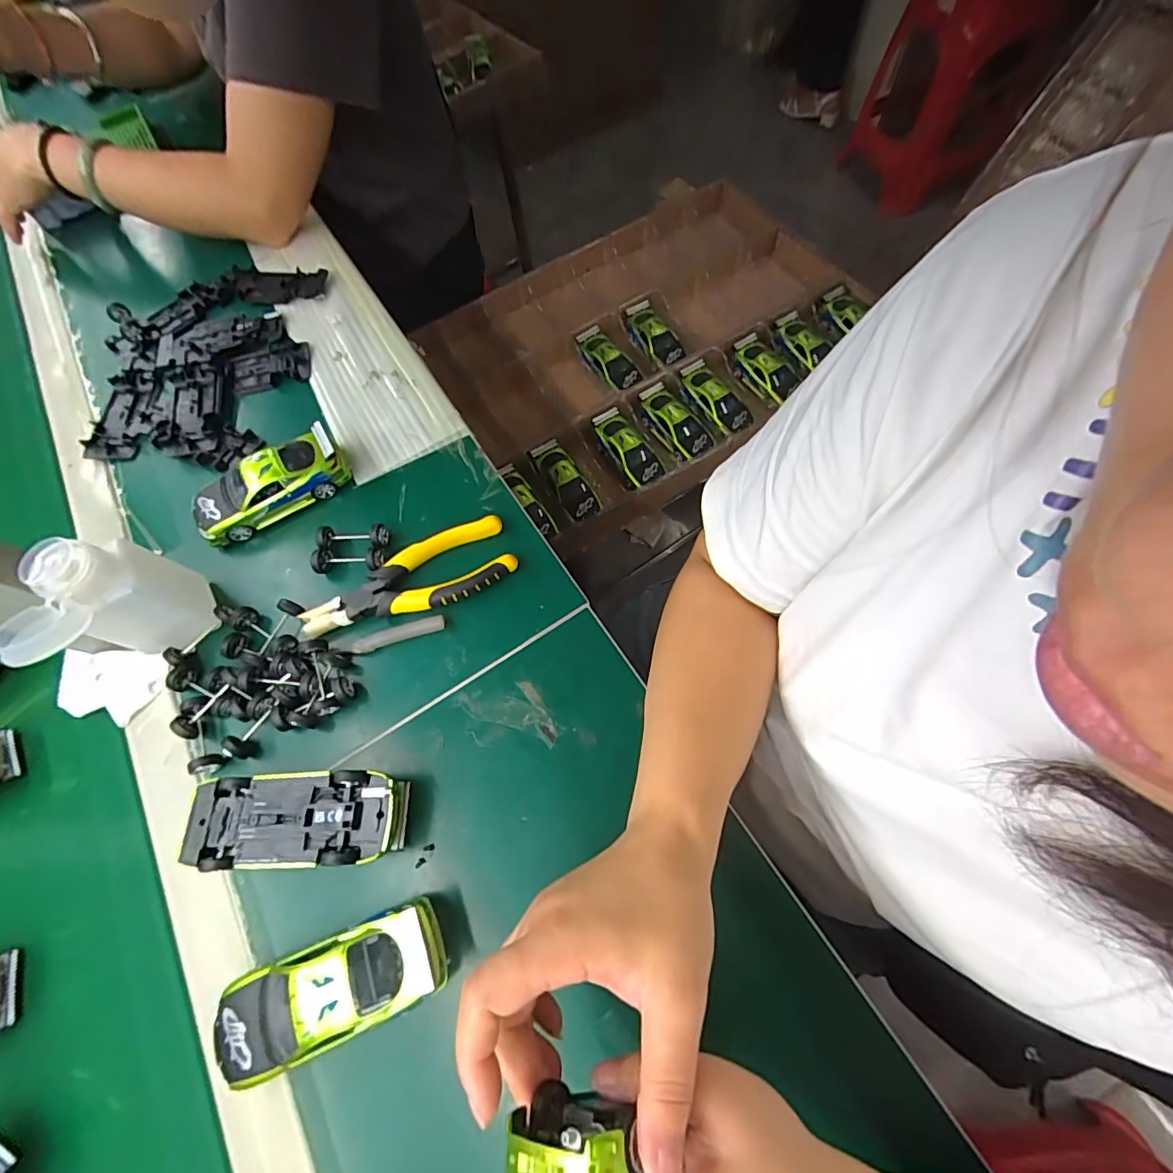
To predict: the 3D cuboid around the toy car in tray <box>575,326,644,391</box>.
[{"bbox_3d":[0.036,-0.331,0.752,0.052,0.030,0.125,-33,68,-9],"label":"toy car in tray"}]

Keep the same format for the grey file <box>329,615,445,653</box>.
[{"bbox_3d":[-0.150,0.037,0.383,0.085,0.007,0.015,-14,67,-1],"label":"grey file"}]

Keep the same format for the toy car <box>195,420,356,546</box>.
[{"bbox_3d":[-0.268,-0.087,0.422,0.124,0.034,0.049,-31,68,-8],"label":"toy car"}]

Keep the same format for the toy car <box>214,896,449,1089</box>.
[{"bbox_3d":[-0.145,0.227,0.285,0.126,0.035,0.054,-23,68,-5],"label":"toy car"}]

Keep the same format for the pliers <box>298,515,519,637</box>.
[{"bbox_3d":[-0.136,-0.002,0.391,0.162,0.016,0.057,-27,67,-6],"label":"pliers"}]

